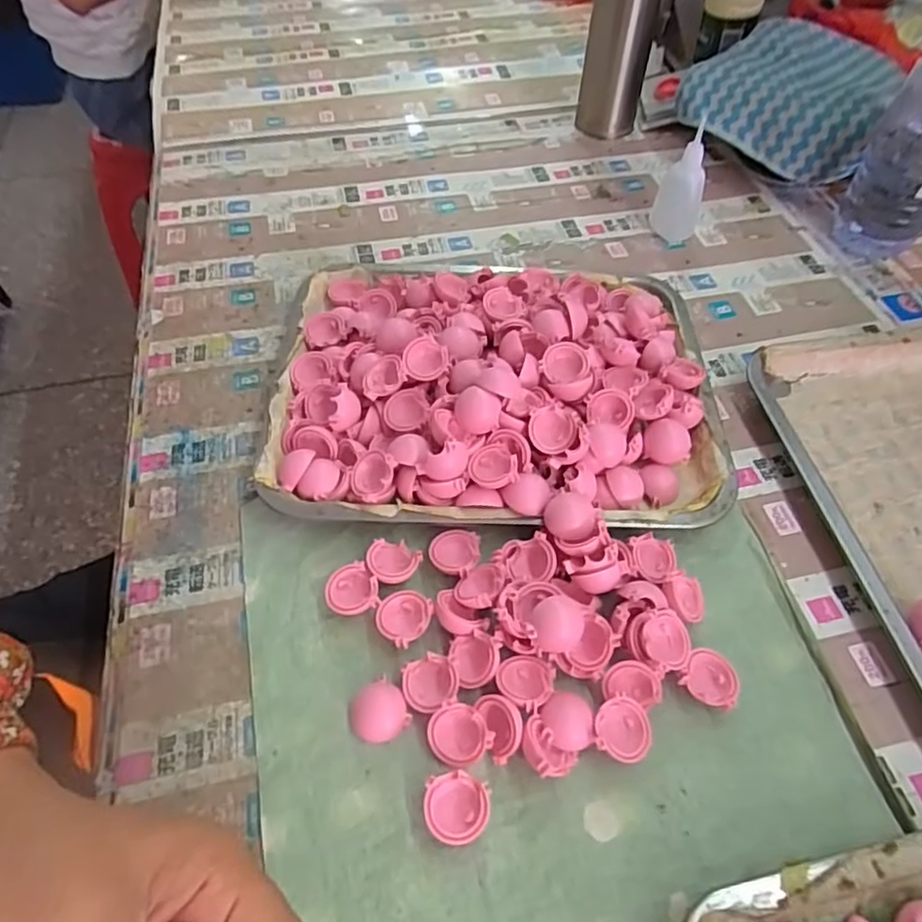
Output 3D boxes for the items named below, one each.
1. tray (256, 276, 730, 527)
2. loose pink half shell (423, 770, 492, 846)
[{"bbox_3d":[0.022,-0.062,0.444,0.296,0.053,0.234,1,53,0],"label":"tray"},{"bbox_3d":[-0.002,0.163,0.300,0.030,0.014,0.029,-6,53,-5],"label":"loose pink half shell"}]

